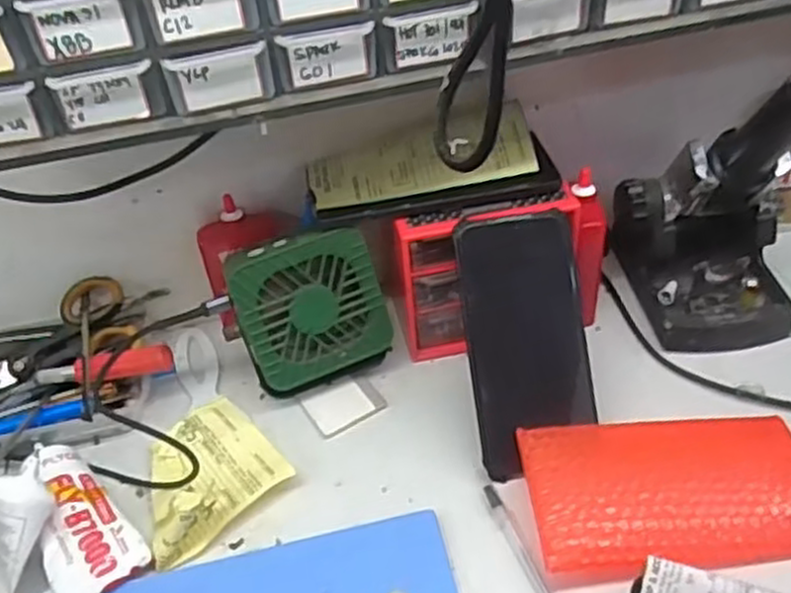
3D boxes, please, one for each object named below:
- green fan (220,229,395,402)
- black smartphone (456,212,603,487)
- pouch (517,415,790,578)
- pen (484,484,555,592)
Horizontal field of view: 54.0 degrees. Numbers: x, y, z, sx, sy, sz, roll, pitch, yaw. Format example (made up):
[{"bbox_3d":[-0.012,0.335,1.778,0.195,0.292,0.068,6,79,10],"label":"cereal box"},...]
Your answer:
[{"bbox_3d":[-0.063,0.012,0.556,0.100,0.114,0.046,-17,20,-13],"label":"green fan"},{"bbox_3d":[0.087,0.029,0.511,0.078,0.166,0.006,-8,-3,-3],"label":"black smartphone"},{"bbox_3d":[0.171,0.119,0.477,0.176,0.028,0.098,-6,41,-1],"label":"pouch"},{"bbox_3d":[0.086,0.167,0.447,0.010,0.005,0.144,-17,43,-13],"label":"pen"}]

